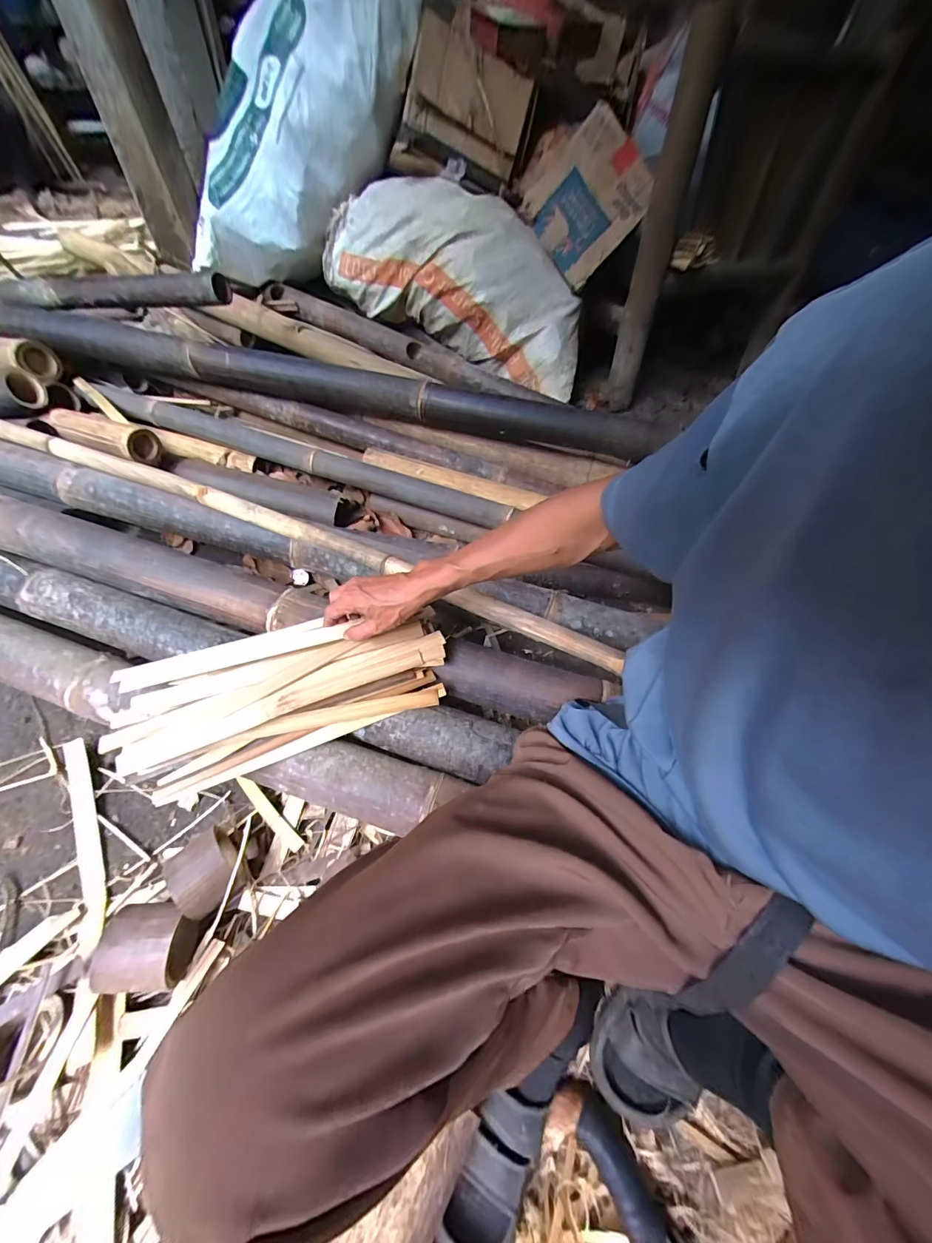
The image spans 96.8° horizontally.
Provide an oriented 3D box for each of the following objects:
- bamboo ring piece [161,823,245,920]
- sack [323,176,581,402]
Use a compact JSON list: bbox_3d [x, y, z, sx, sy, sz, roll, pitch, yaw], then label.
[{"bbox_3d":[-0.311,0.309,0.511,0.067,0.079,0.075,-32,63,-24],"label":"bamboo ring piece"},{"bbox_3d":[-0.010,-1.007,1.225,0.803,0.336,0.271,22,54,-9],"label":"sack"}]

